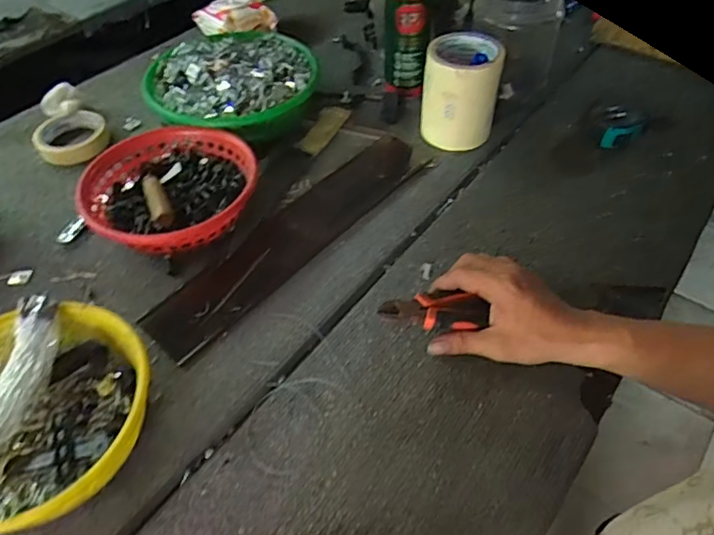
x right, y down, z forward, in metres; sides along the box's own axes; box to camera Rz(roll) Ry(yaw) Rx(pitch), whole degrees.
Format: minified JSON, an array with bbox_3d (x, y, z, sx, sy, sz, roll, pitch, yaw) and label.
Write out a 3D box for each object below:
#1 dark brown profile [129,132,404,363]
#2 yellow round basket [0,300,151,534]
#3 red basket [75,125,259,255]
[{"bbox_3d":[-0.064,-0.044,0.630,0.078,0.014,0.389,32,57,26],"label":"dark brown profile"},{"bbox_3d":[-0.267,0.125,0.455,0.187,0.069,0.186,0,49,1],"label":"yellow round basket"},{"bbox_3d":[-0.206,-0.084,0.633,0.185,0.073,0.188,-9,50,-7],"label":"red basket"}]

